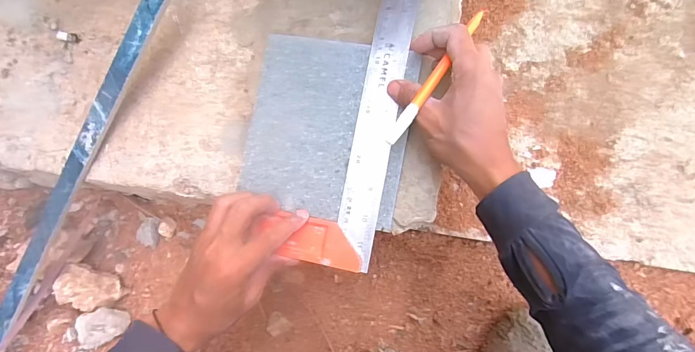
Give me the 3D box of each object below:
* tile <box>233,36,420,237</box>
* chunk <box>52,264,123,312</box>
[{"bbox_3d":[-0.018,-0.047,0.374,0.160,0.013,0.170,12,85,7],"label":"tile"},{"bbox_3d":[-0.361,0.158,0.526,0.070,0.045,0.050,32,90,7],"label":"chunk"}]

